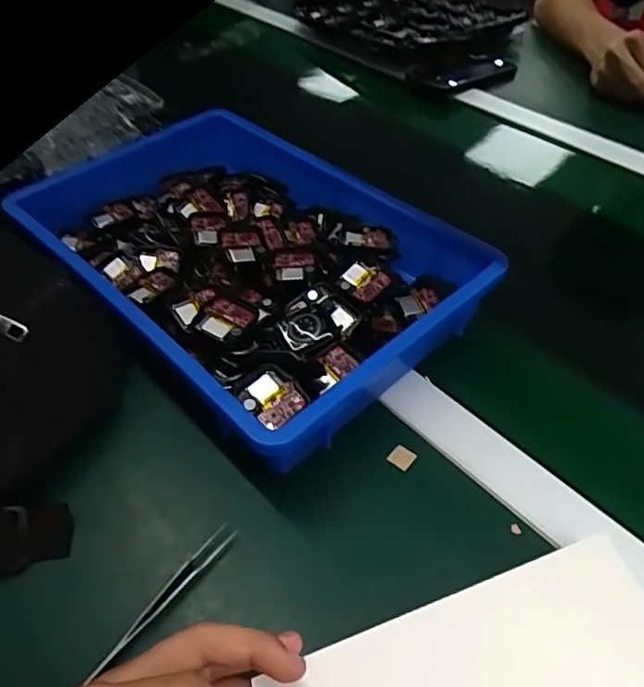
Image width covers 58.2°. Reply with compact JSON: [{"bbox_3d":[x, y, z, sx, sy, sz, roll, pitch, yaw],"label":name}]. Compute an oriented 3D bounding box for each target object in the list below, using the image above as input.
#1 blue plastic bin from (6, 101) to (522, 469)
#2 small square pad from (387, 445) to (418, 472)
[{"bbox_3d":[-0.067,-0.081,0.502,0.260,0.066,0.378,-37,57,-27],"label":"blue plastic bin"},{"bbox_3d":[0.055,0.078,0.397,0.015,0.004,0.015,30,56,25],"label":"small square pad"}]

